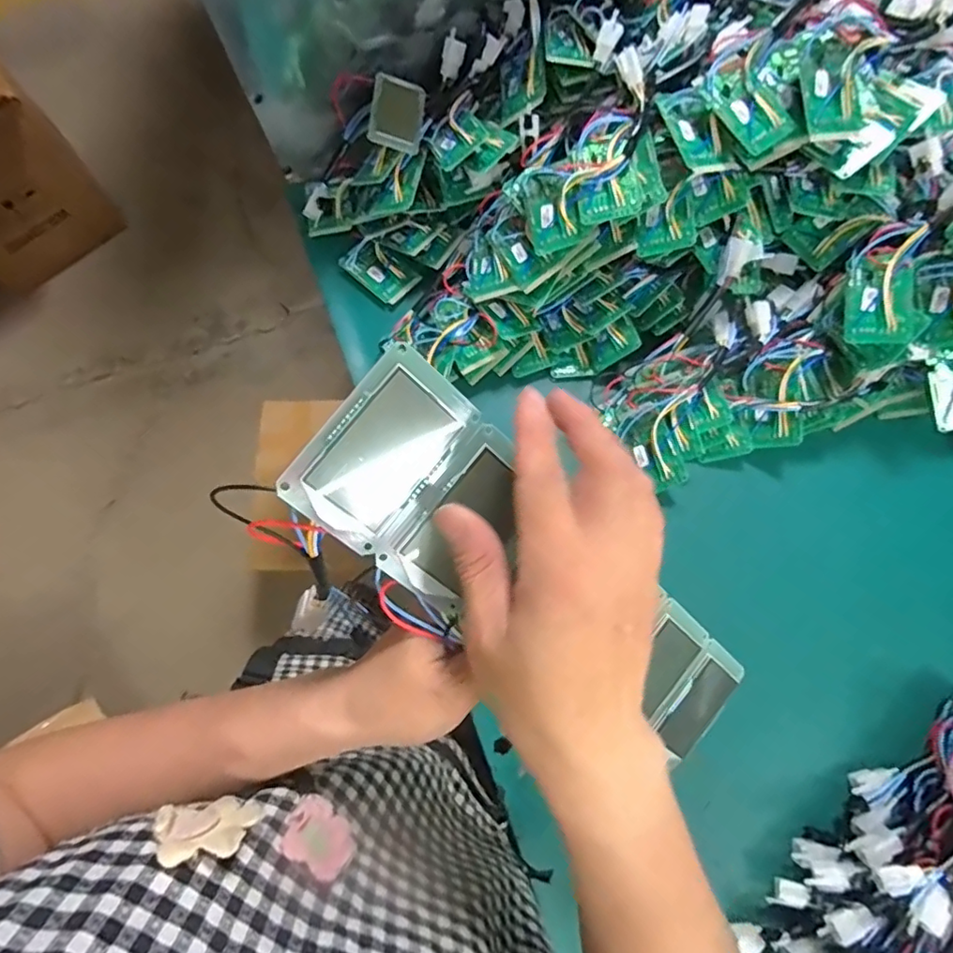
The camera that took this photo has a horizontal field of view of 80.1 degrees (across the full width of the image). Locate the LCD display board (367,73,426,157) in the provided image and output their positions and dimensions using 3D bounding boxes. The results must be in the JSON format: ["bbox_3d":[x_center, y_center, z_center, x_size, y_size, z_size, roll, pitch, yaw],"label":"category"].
[{"bbox_3d":[-0.078,-0.352,0.552,0.051,0.015,0.065,8,93,-32],"label":"LCD display board"}]

